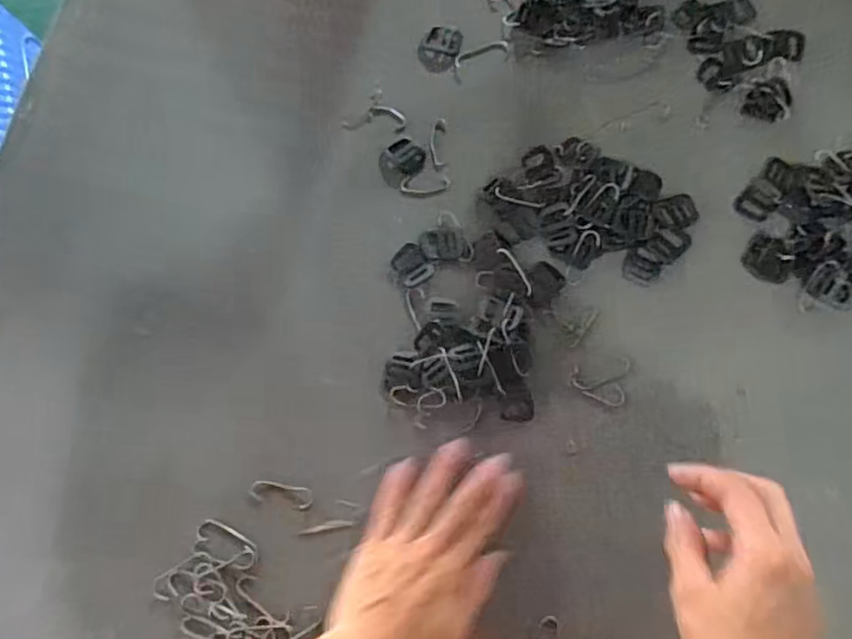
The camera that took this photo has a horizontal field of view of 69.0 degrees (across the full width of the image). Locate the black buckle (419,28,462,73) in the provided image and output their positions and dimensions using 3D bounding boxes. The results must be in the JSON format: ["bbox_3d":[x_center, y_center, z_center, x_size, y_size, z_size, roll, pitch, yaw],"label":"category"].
[{"bbox_3d":[0.012,-0.222,0.511,0.031,0.004,0.040,22,79,6],"label":"black buckle"}]

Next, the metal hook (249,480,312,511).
[{"bbox_3d":[-0.101,0.121,0.430,0.043,0.004,0.015,11,78,3],"label":"metal hook"}]

